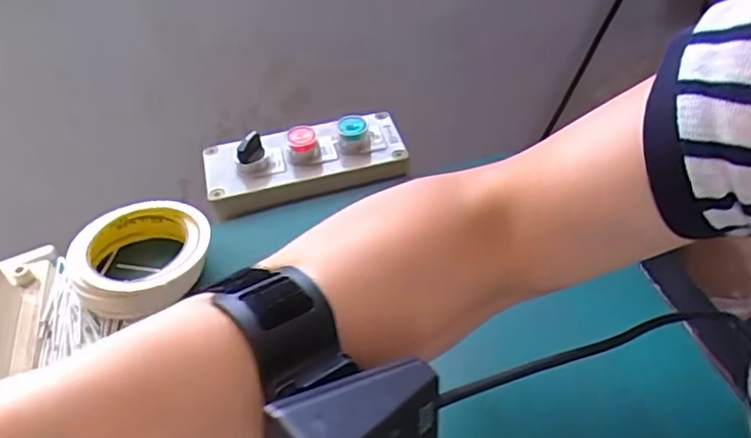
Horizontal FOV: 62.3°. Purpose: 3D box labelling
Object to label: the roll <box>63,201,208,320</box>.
[{"bbox_3d":[-0.173,0.028,0.457,0.105,0.042,0.092,9,46,14],"label":"roll"}]

